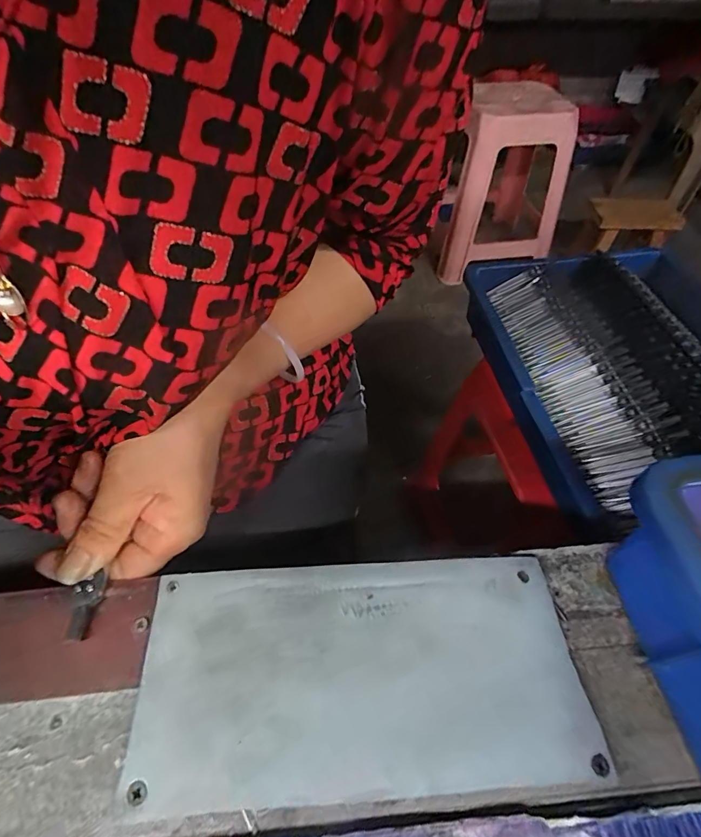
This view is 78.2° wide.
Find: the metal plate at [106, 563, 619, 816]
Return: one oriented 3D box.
[{"bbox_3d":[0.004,0.117,0.200,0.199,0.004,0.091,-2,55,-1],"label":"metal plate"}]

